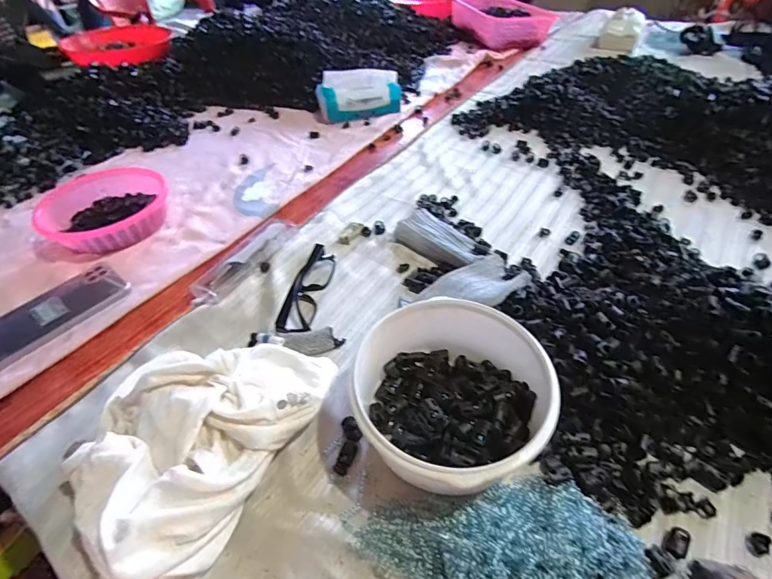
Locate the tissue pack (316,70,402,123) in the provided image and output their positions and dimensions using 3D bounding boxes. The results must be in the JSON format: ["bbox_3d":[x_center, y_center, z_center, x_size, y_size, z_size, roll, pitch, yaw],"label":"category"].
[{"bbox_3d":[-0.057,-0.401,0.852,0.170,0.076,0.094,-5,45,-1],"label":"tissue pack"}]

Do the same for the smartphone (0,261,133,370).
[{"bbox_3d":[-0.404,0.030,0.496,0.086,0.011,0.169,28,53,27],"label":"smartphone"}]

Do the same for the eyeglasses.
[{"bbox_3d":[-0.091,-0.003,0.500,0.035,0.026,0.137,7,46,9],"label":"eyeglasses"}]

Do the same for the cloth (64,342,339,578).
[{"bbox_3d":[-0.169,0.121,0.362,0.170,0.059,0.230,22,50,22],"label":"cloth"}]

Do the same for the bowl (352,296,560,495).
[{"bbox_3d":[0.057,0.088,0.361,0.159,0.073,0.173,-2,45,2],"label":"bowl"}]

